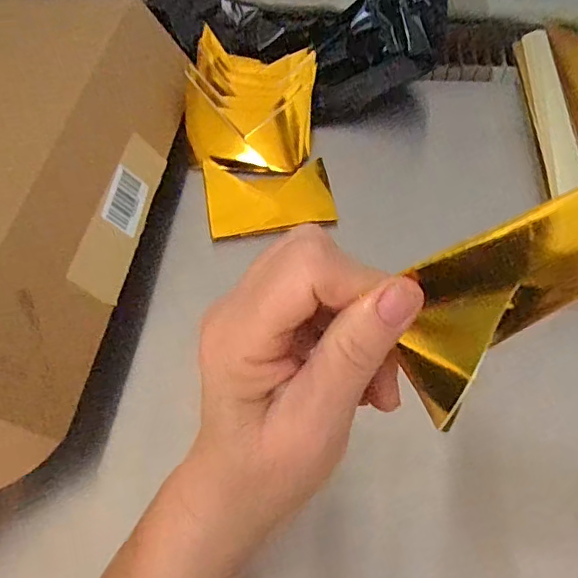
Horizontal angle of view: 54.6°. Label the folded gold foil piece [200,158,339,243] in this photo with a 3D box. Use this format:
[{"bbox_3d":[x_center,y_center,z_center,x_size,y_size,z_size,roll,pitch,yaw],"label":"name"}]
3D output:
[{"bbox_3d":[-0.017,-0.078,0.450,0.101,0.019,0.067,-5,58,0],"label":"folded gold foil piece"}]

